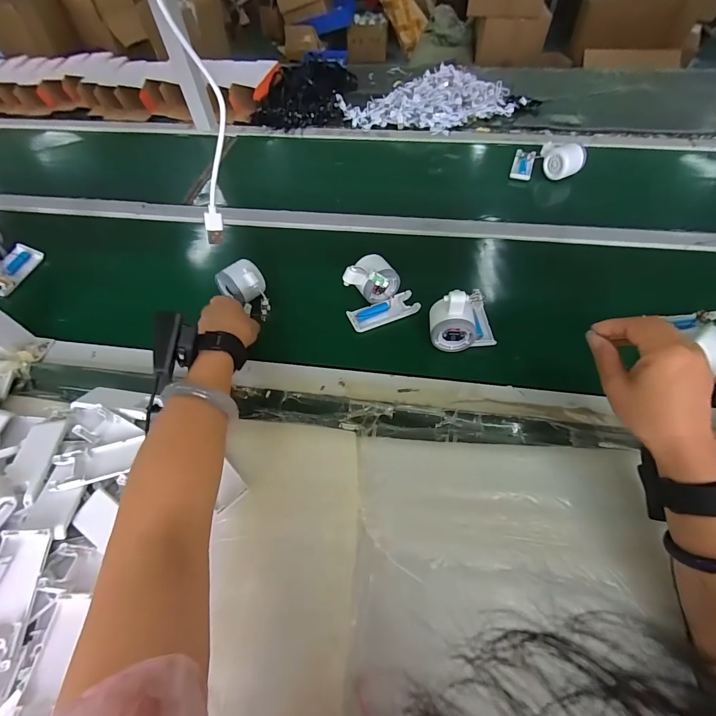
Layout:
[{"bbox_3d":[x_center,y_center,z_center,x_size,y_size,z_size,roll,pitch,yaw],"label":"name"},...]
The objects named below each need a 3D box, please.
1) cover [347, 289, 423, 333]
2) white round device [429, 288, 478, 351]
[{"bbox_3d":[0.038,-0.069,0.528,0.104,0.017,0.037,-20,57,-10],"label":"cover"},{"bbox_3d":[0.126,-0.051,0.468,0.056,0.075,0.047,3,56,6],"label":"white round device"}]

